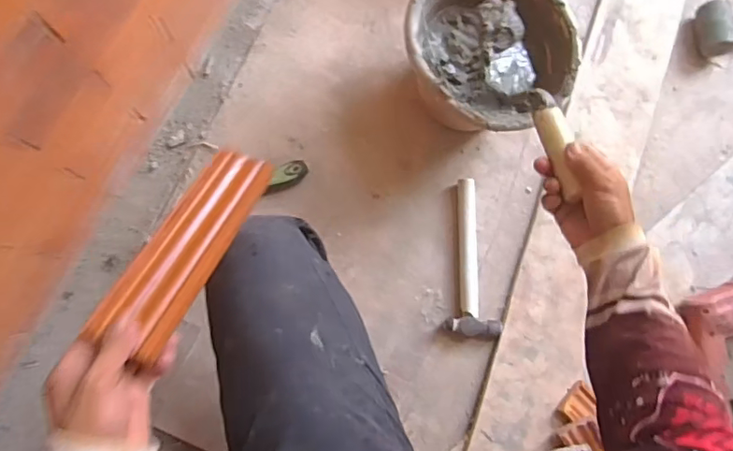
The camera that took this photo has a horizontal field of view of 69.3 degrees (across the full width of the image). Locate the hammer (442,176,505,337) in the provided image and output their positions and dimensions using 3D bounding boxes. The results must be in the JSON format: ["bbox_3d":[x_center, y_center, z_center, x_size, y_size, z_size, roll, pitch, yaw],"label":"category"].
[{"bbox_3d":[0.164,0.050,0.857,0.085,0.031,0.252,-4,83,-4],"label":"hammer"}]

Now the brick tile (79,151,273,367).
[{"bbox_3d":[-0.160,0.012,0.482,0.065,0.018,0.218,24,53,0],"label":"brick tile"}]

